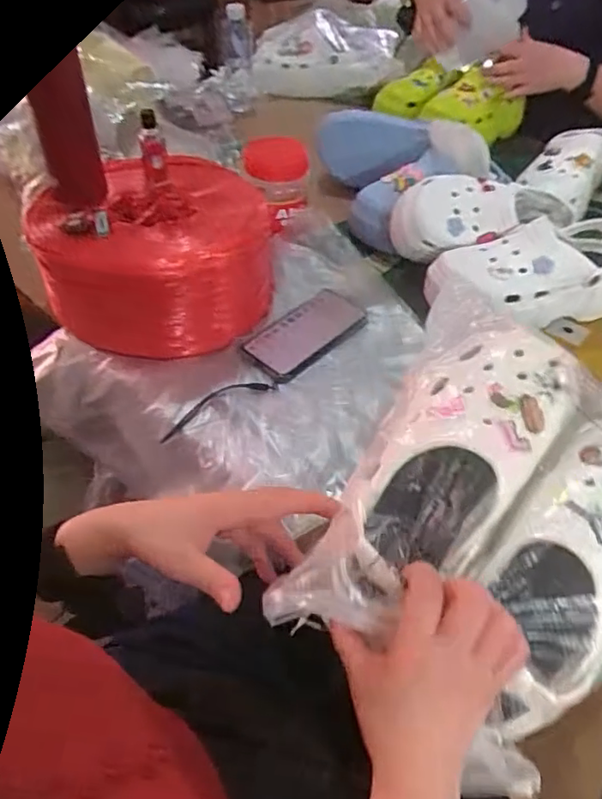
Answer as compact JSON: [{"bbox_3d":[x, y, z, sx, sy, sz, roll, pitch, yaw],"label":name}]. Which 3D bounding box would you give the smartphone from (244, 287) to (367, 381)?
[{"bbox_3d":[0.008,-0.083,0.727,0.076,0.015,0.161,35,56,28],"label":"smartphone"}]

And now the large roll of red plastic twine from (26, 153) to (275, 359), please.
[{"bbox_3d":[-0.176,-0.183,0.735,0.277,0.130,0.237,0,47,0],"label":"large roll of red plastic twine"}]

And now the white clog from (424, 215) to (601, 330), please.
[{"bbox_3d":[0.291,-0.154,0.741,0.235,0.107,0.107,-14,49,-14],"label":"white clog"}]

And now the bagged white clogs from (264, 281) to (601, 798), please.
[{"bbox_3d":[0.149,0.095,0.436,0.235,0.149,0.293,28,53,23],"label":"bagged white clogs"}]

